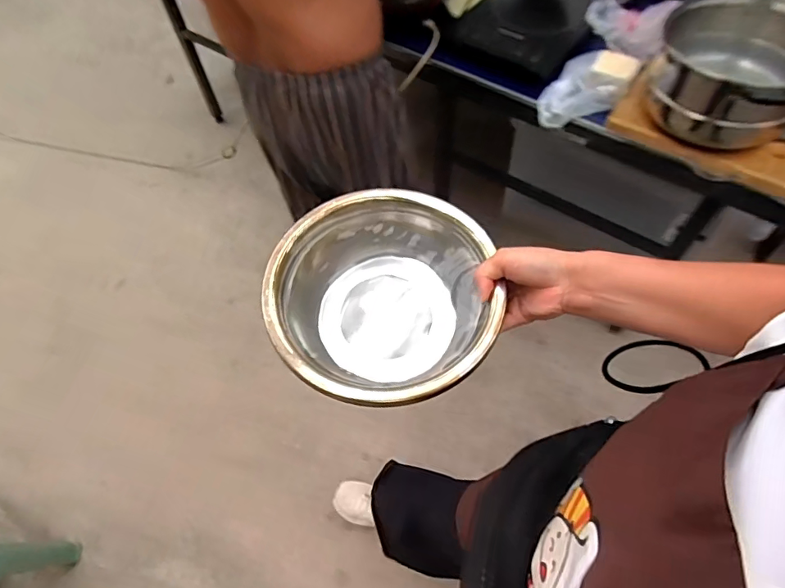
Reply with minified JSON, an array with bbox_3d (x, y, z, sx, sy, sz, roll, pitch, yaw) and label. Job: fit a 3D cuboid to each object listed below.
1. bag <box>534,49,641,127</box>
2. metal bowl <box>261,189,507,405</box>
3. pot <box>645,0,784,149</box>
[{"bbox_3d":[0.401,-0.432,0.996,0.198,0.087,0.108,-14,59,-6],"label":"bag"},{"bbox_3d":[-0.010,0.008,0.488,0.220,0.084,0.223,0,60,0],"label":"metal bowl"},{"bbox_3d":[0.636,-0.427,0.884,0.337,0.137,0.270,-38,64,-19],"label":"pot"}]

